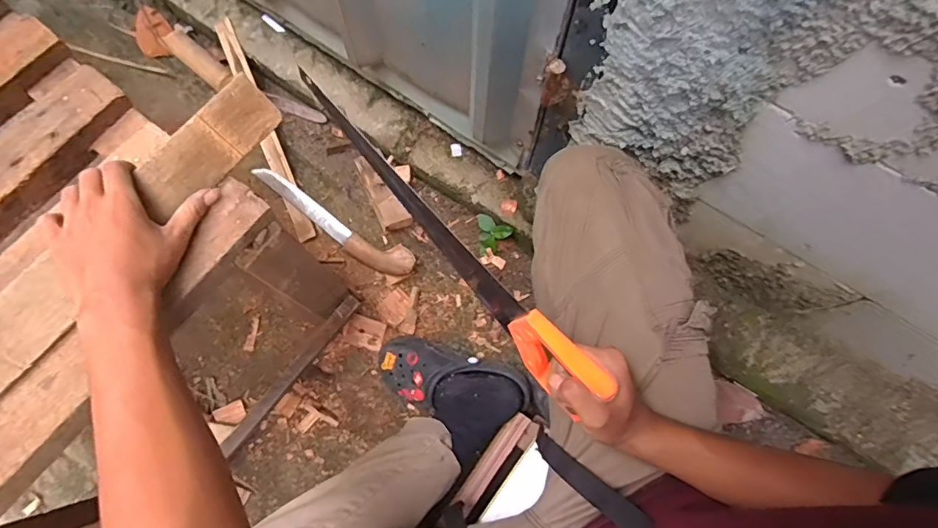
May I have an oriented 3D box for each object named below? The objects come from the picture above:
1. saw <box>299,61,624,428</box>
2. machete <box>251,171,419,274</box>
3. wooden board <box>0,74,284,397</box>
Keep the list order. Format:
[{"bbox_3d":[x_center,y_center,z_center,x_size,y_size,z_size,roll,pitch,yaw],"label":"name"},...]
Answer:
[{"bbox_3d":[-0.023,-0.024,0.465,0.042,0.051,0.393,-41,86,-11],"label":"saw"},{"bbox_3d":[-0.257,-0.076,0.908,0.351,0.028,0.057,31,76,8],"label":"machete"},{"bbox_3d":[-0.344,0.008,0.433,0.455,0.022,0.055,-50,118,-13],"label":"wooden board"}]

